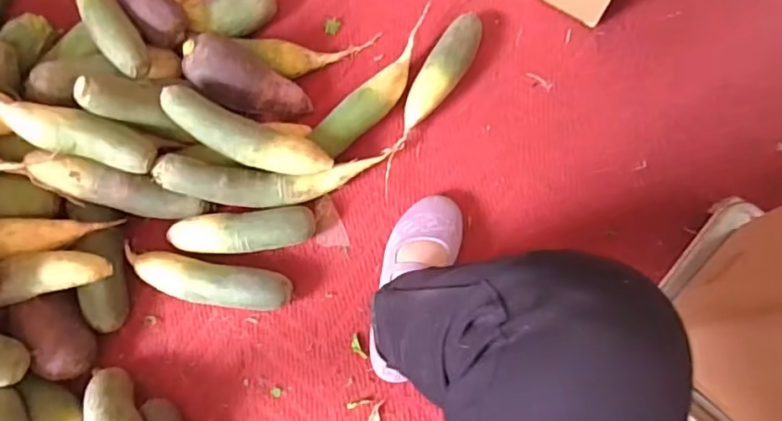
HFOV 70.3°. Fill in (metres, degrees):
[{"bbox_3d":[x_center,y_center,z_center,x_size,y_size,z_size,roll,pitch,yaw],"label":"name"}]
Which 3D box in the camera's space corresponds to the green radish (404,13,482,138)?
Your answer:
[{"bbox_3d":[0.075,-0.197,0.799,0.056,0.048,0.197,33,77,10],"label":"green radish"}]

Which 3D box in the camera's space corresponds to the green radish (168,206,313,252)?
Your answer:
[{"bbox_3d":[-0.195,0.030,0.734,0.187,0.056,0.056,-5,74,0],"label":"green radish"}]

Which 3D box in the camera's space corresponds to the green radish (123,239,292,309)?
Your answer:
[{"bbox_3d":[-0.242,0.091,0.715,0.221,0.059,0.053,11,74,4],"label":"green radish"}]

